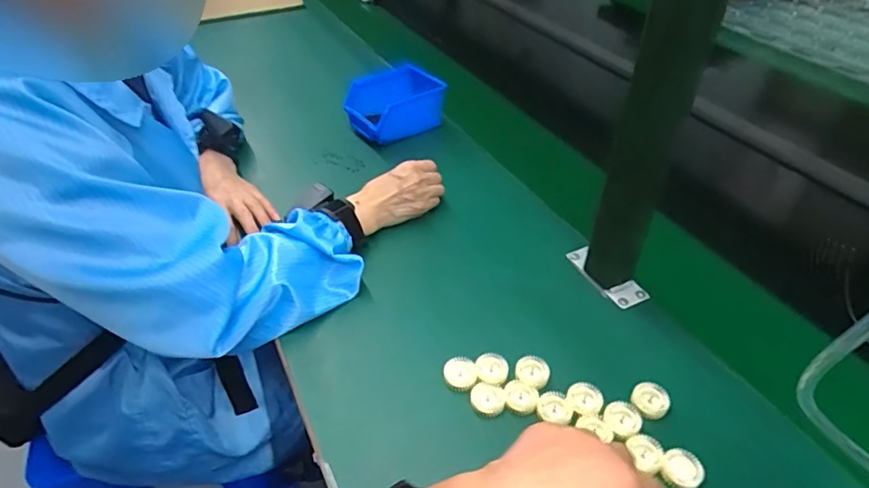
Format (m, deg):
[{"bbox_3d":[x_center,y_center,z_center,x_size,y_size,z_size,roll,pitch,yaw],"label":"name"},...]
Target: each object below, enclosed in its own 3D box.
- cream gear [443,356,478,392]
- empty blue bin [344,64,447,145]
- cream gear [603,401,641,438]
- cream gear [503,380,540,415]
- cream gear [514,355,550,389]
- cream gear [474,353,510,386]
[{"bbox_3d":[0.025,0.124,0.514,0.031,0.004,0.033,-3,60,6],"label":"cream gear"},{"bbox_3d":[-0.060,-0.202,0.799,0.130,0.076,0.086,-22,46,-24],"label":"empty blue bin"},{"bbox_3d":[0.169,0.156,0.481,0.030,0.005,0.031,0,41,0],"label":"cream gear"},{"bbox_3d":[0.080,0.142,0.496,0.032,0.007,0.029,32,50,31],"label":"cream gear"},{"bbox_3d":[0.094,0.121,0.515,0.032,0.005,0.032,0,41,0],"label":"cream gear"},{"bbox_3d":[0.055,0.119,0.514,0.031,0.005,0.030,8,41,8],"label":"cream gear"}]

